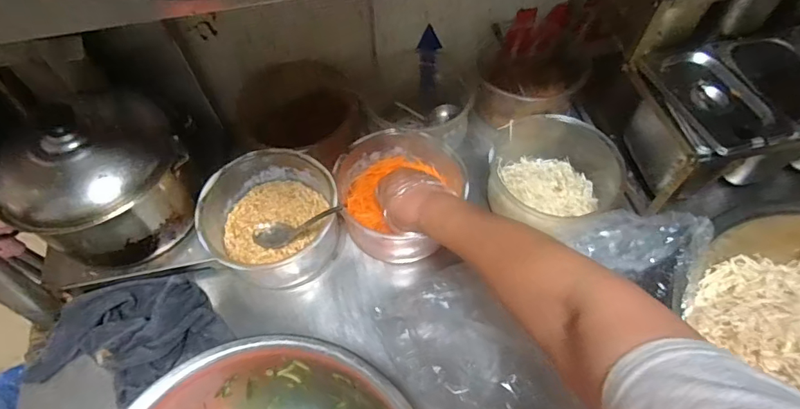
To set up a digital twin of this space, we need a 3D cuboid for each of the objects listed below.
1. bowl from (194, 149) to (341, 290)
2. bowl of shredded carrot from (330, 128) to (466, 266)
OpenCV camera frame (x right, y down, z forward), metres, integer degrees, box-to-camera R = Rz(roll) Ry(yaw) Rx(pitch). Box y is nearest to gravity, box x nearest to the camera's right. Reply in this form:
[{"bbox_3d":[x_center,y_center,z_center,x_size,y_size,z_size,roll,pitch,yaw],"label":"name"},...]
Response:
[{"bbox_3d":[-0.168,0.019,0.641,0.168,0.091,0.159,-1,58,1],"label":"bowl"},{"bbox_3d":[0.002,-0.017,0.675,0.169,0.086,0.179,-1,58,1],"label":"bowl of shredded carrot"}]

